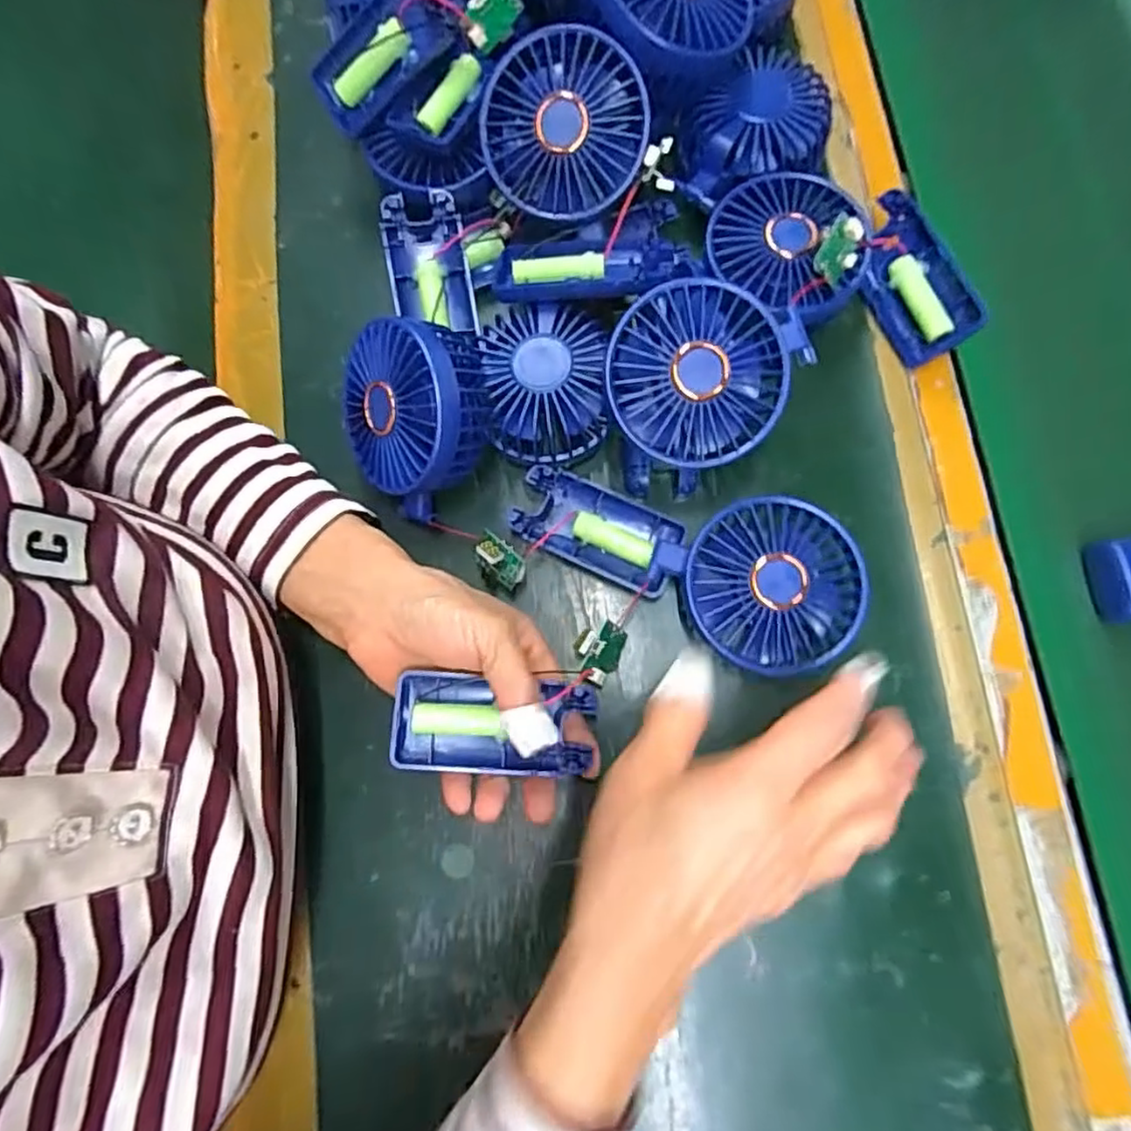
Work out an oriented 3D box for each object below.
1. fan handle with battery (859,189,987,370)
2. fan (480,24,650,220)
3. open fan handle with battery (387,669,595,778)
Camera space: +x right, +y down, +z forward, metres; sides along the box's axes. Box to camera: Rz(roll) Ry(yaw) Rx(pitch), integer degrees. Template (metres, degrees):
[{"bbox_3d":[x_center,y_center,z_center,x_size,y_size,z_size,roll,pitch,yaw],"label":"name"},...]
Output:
[{"bbox_3d":[0.190,-0.158,0.372,0.019,0.045,0.090,-11,72,-47],"label":"fan handle with battery"},{"bbox_3d":[-0.001,-0.223,0.343,0.082,0.024,0.082,-2,106,9],"label":"fan"},{"bbox_3d":[-0.034,0.076,0.315,0.091,0.014,0.043,6,77,-5],"label":"open fan handle with battery"}]

